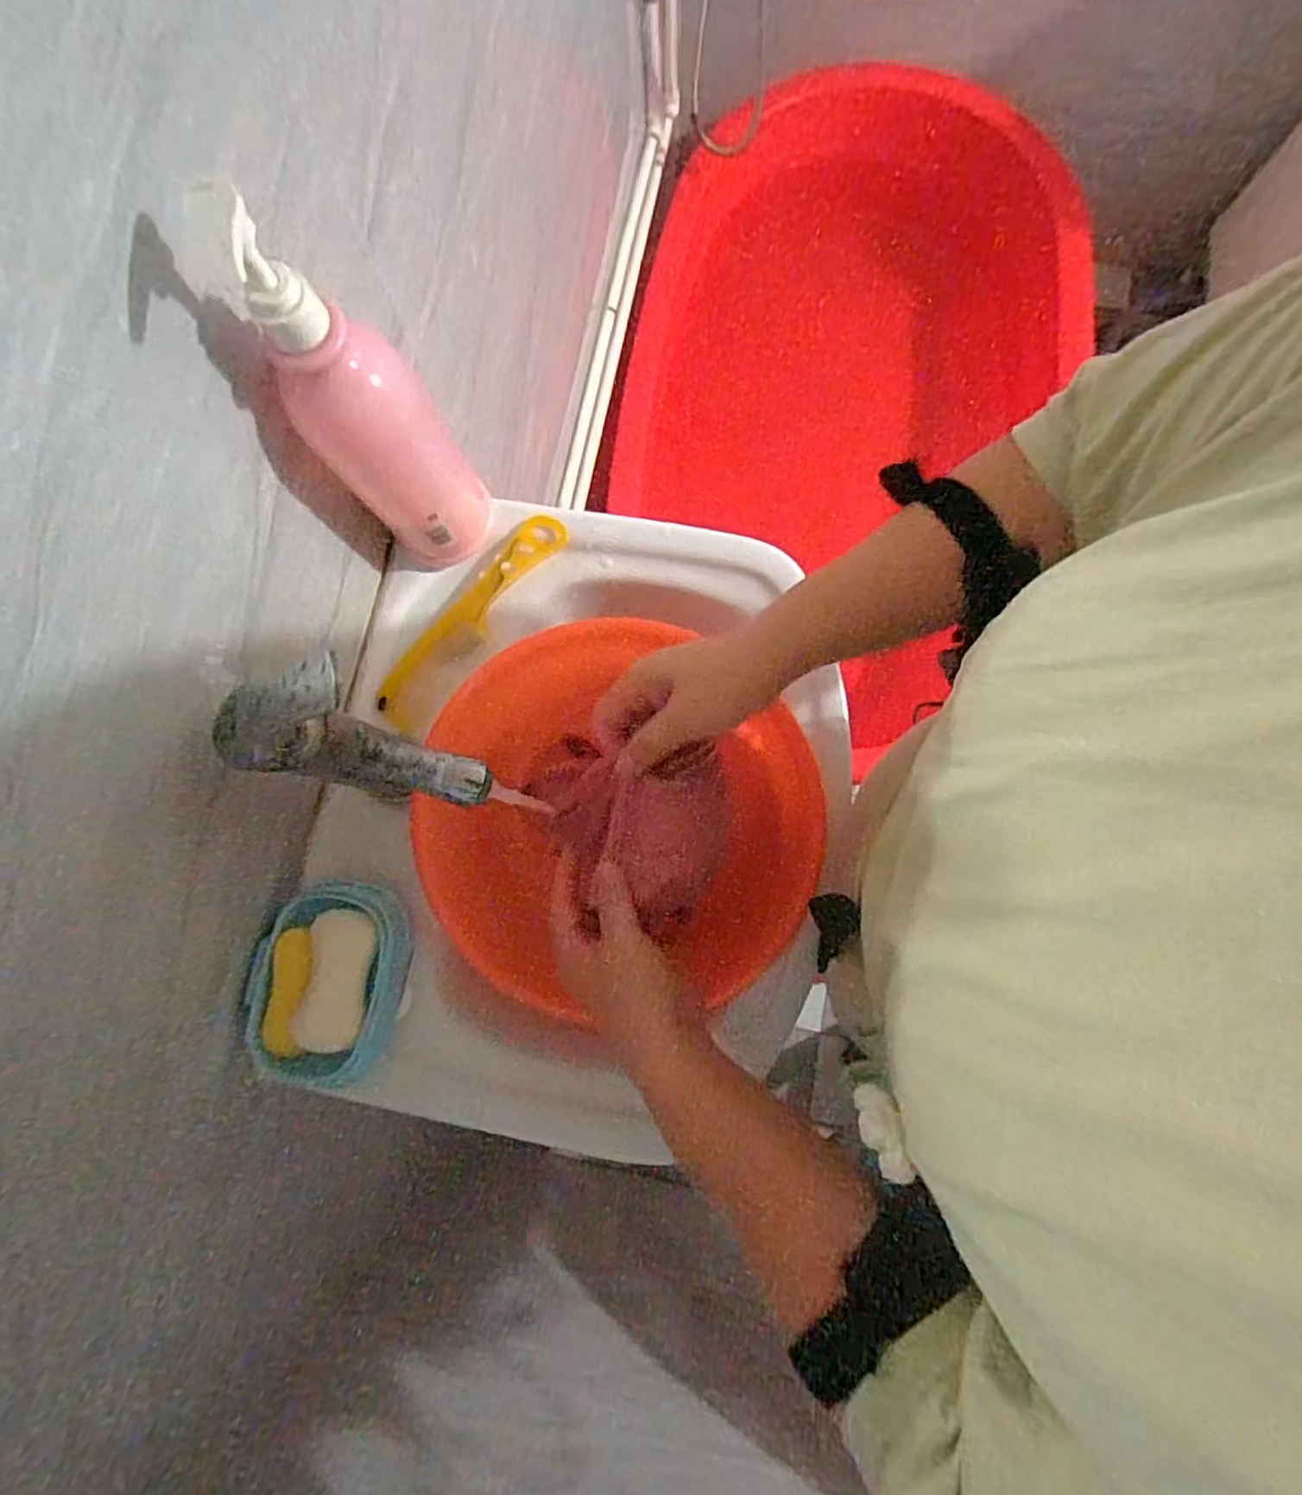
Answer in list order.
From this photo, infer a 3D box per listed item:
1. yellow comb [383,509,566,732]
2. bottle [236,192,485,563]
[{"bbox_3d":[-0.146,-0.105,0.543,0.041,0.006,0.208,38,86,-11],"label":"yellow comb"},{"bbox_3d":[-0.170,-0.204,0.425,0.072,0.264,0.070,0,80,1],"label":"bottle"}]

